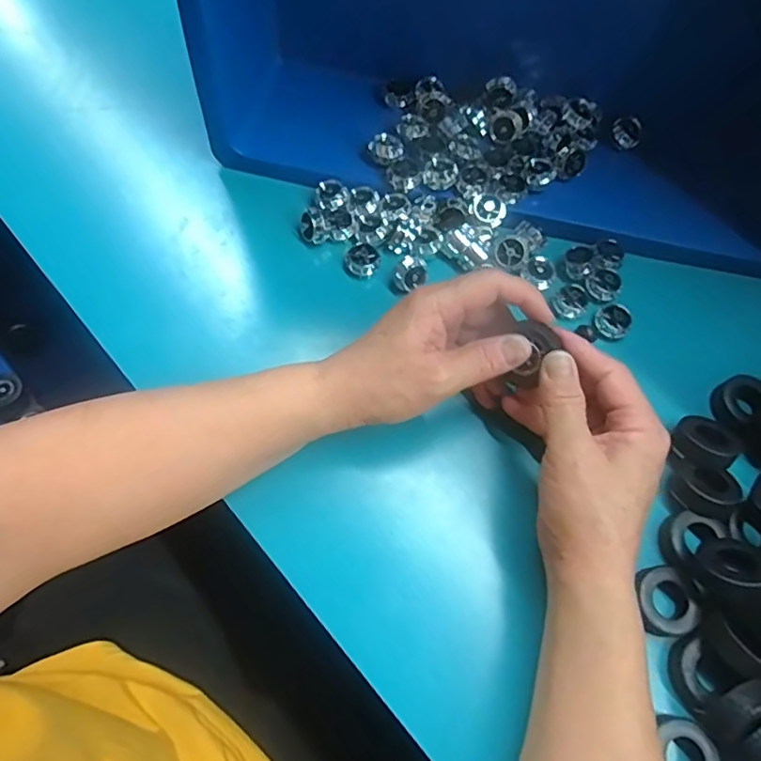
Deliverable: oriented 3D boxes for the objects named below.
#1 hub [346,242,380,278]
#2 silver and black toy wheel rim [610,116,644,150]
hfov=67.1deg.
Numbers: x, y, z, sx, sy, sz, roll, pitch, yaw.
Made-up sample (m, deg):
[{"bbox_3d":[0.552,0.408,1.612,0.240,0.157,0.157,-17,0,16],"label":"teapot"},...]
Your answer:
[{"bbox_3d":[-0.013,-0.083,0.409,0.023,0.018,0.022,1,68,-2],"label":"hub"},{"bbox_3d":[0.191,-0.192,0.445,0.022,0.013,0.021,1,68,-2],"label":"silver and black toy wheel rim"}]

